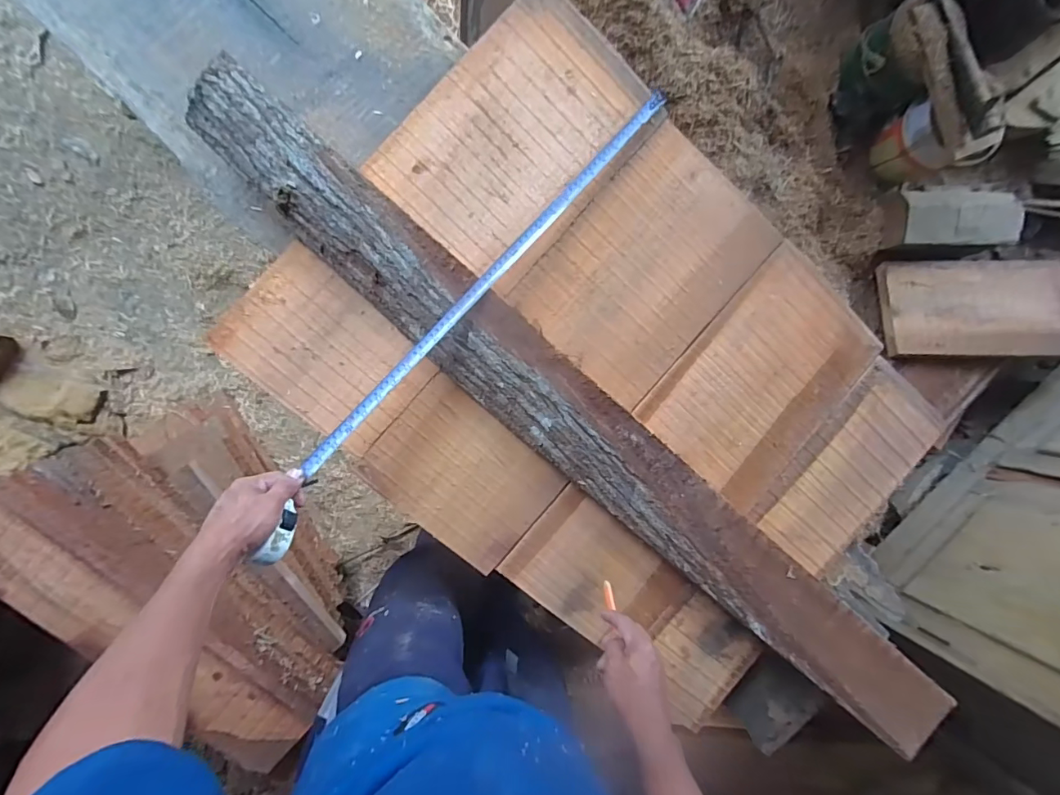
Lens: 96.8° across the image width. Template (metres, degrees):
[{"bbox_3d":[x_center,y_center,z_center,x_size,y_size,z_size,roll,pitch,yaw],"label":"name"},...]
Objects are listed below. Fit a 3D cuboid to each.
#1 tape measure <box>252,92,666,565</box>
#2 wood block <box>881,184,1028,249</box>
[{"bbox_3d":[-0.062,-0.119,0.578,0.048,0.050,0.740,41,81,-7],"label":"tape measure"},{"bbox_3d":[1.042,-0.443,1.166,0.333,0.076,0.134,-3,94,-6],"label":"wood block"}]

